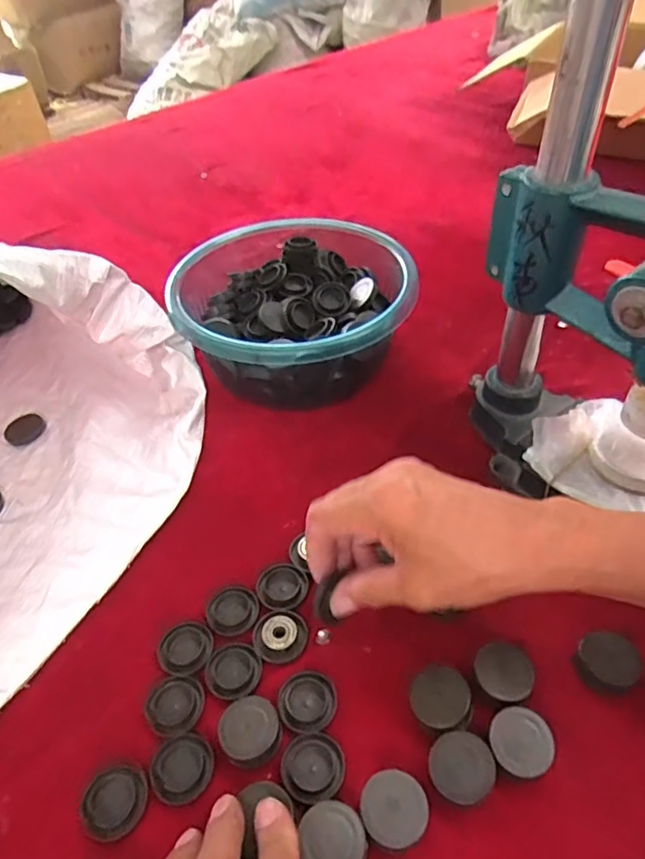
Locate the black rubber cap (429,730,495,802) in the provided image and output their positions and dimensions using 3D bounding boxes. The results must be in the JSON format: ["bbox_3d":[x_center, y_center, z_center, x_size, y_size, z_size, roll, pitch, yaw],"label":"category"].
[{"bbox_3d":[0.072,0.176,0.304,0.032,0.016,0.031,-2,45,2],"label":"black rubber cap"}]

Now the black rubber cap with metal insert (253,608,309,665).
[{"bbox_3d":[-0.026,0.127,0.364,0.033,0.007,0.033,-2,45,2],"label":"black rubber cap with metal insert"}]

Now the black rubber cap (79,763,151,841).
[{"bbox_3d":[-0.108,0.194,0.305,0.031,0.010,0.033,-2,45,2],"label":"black rubber cap"}]

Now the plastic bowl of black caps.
[{"bbox_3d":[-0.025,-0.099,0.536,0.203,0.092,0.194,-2,45,2],"label":"plastic bowl of black caps"}]

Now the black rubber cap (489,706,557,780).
[{"bbox_3d":[0.104,0.167,0.310,0.032,0.017,0.032,-2,45,2],"label":"black rubber cap"}]

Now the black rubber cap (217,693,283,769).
[{"bbox_3d":[-0.040,0.166,0.320,0.034,0.015,0.035,-2,45,2],"label":"black rubber cap"}]

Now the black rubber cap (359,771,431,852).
[{"bbox_3d":[0.035,0.190,0.292,0.033,0.016,0.032,-2,45,2],"label":"black rubber cap"}]

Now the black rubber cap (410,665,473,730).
[{"bbox_3d":[0.066,0.153,0.327,0.032,0.020,0.032,-2,45,2],"label":"black rubber cap"}]

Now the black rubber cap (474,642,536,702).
[{"bbox_3d":[0.104,0.140,0.335,0.032,0.017,0.030,-2,45,2],"label":"black rubber cap"}]

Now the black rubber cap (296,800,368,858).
[{"bbox_3d":[0.006,0.199,0.284,0.030,0.016,0.032,-2,45,2],"label":"black rubber cap"}]

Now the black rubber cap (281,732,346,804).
[{"bbox_3d":[-0.005,0.179,0.311,0.033,0.007,0.033,-2,45,2],"label":"black rubber cap"}]

